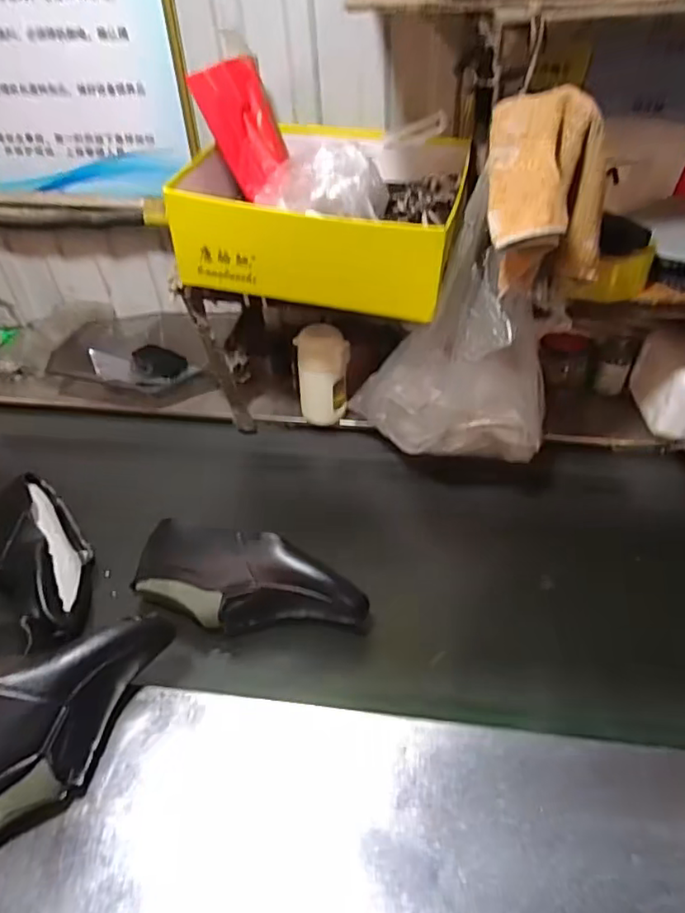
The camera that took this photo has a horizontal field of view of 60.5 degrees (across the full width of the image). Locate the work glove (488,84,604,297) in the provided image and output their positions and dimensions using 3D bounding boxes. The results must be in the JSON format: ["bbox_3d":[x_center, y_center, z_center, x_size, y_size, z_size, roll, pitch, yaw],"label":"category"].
[{"bbox_3d":[0.195,-0.236,0.560,0.124,0.166,0.102,10,45,12],"label":"work glove"}]

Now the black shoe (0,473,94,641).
[{"bbox_3d":[-0.385,0.121,0.748,0.111,0.092,0.244,-27,49,-25],"label":"black shoe"}]

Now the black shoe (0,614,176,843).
[{"bbox_3d":[-0.266,0.253,0.538,0.263,0.103,0.086,-31,51,-28],"label":"black shoe"}]

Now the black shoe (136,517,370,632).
[{"bbox_3d":[-0.114,0.154,0.698,0.290,0.082,0.101,11,45,13],"label":"black shoe"}]

